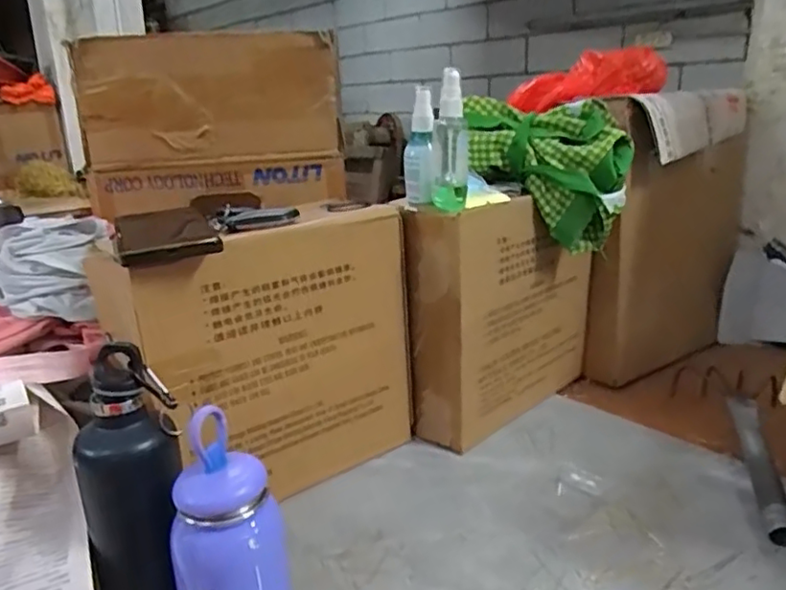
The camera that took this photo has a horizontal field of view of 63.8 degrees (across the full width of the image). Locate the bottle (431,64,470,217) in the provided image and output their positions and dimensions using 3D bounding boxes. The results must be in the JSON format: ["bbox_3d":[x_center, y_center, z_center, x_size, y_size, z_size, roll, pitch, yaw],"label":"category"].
[{"bbox_3d":[0.058,-0.153,0.634,0.035,0.134,0.038,1,17,8],"label":"bottle"}]

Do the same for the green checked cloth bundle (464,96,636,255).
[{"bbox_3d":[0.170,-0.138,0.725,0.185,0.153,0.089,2,17,10],"label":"green checked cloth bundle"}]

